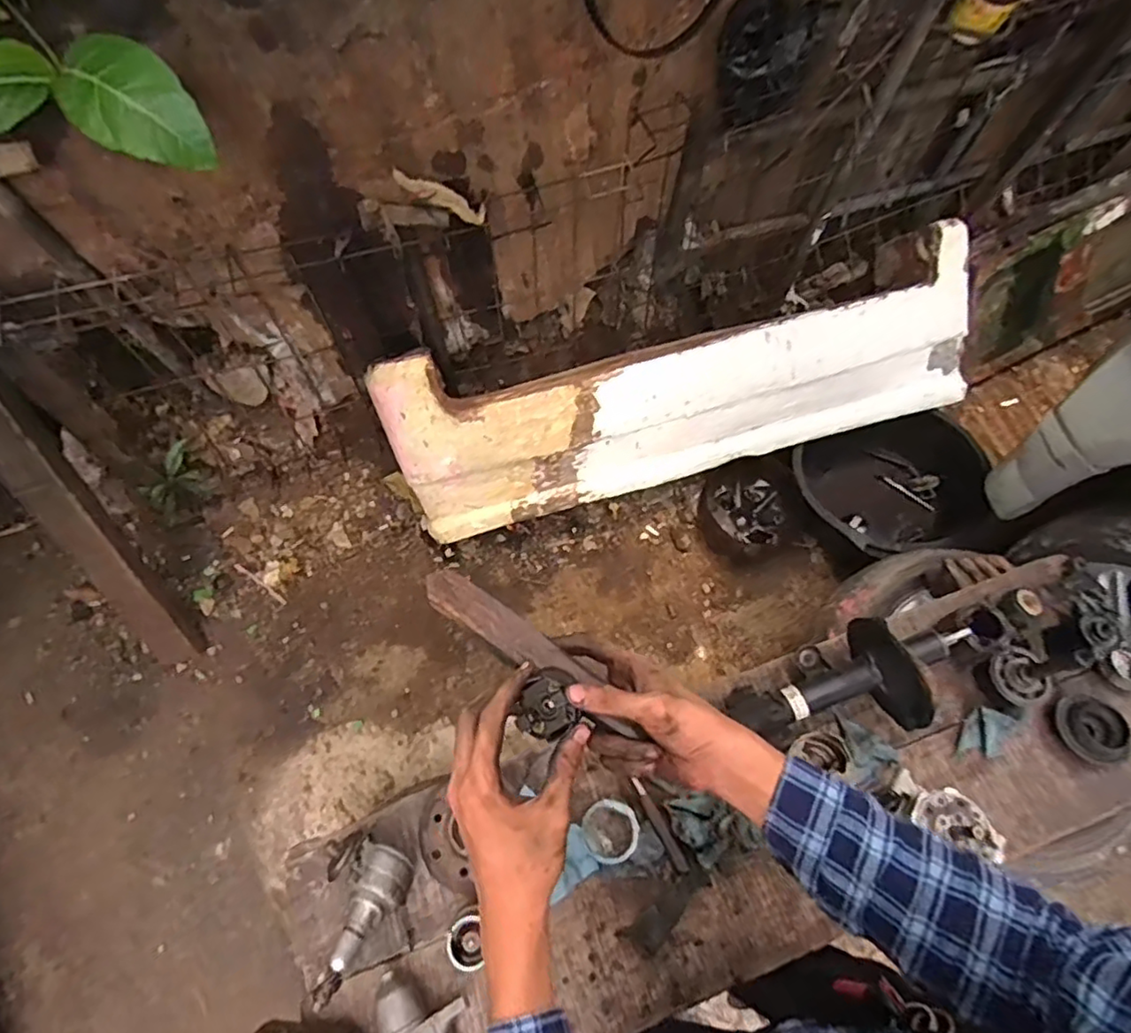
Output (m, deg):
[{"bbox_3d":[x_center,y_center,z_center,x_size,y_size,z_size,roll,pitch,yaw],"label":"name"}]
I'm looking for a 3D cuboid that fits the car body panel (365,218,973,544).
[{"bbox_3d":[0.299,-0.303,1.457,1.396,0.465,0.150,-13,33,-9],"label":"car body panel"}]

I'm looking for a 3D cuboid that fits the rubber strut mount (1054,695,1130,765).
[{"bbox_3d":[0.746,0.300,0.888,0.094,0.020,0.094,-1,76,4],"label":"rubber strut mount"}]

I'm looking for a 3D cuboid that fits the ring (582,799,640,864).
[{"bbox_3d":[0.060,0.415,0.827,0.074,0.025,0.074,0,58,0],"label":"ring"}]

